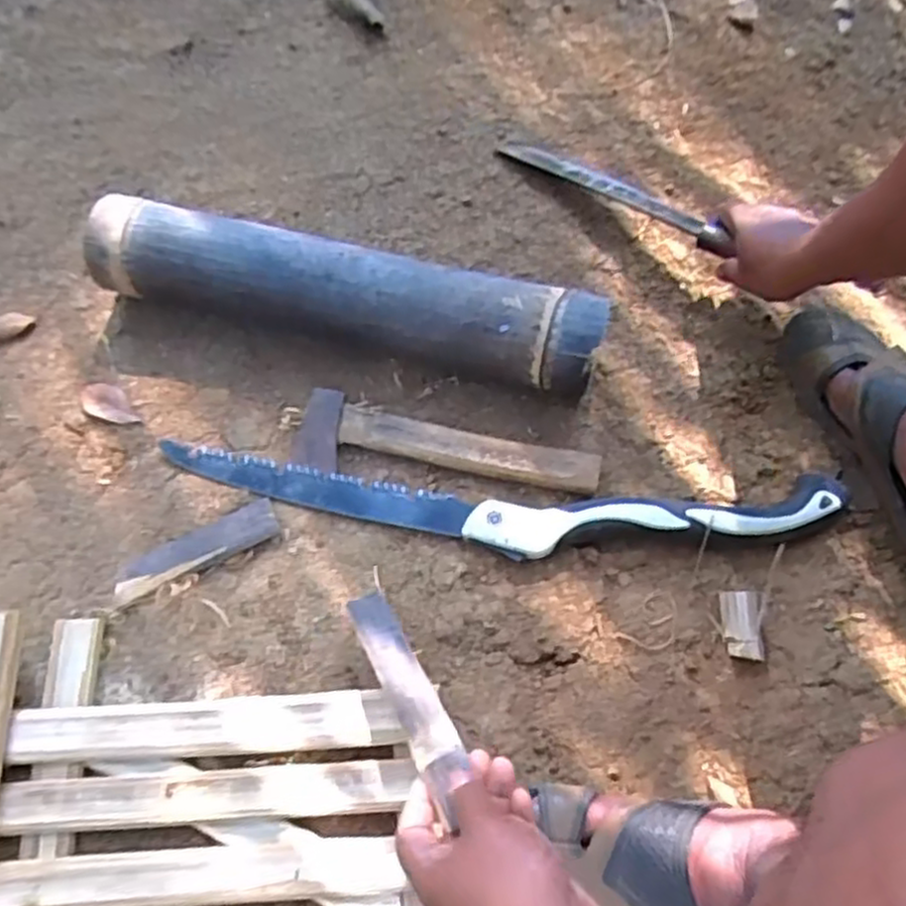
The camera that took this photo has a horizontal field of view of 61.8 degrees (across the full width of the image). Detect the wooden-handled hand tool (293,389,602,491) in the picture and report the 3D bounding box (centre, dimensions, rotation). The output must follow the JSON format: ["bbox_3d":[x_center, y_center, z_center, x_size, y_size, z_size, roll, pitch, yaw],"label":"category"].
[{"bbox_3d":[-0.004,-0.001,0.684,0.269,0.021,0.068,9,66,3],"label":"wooden-handled hand tool"}]

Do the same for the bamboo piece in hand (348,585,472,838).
[{"bbox_3d":[-0.032,0.164,0.531,0.031,0.010,0.172,-25,44,-12],"label":"bamboo piece in hand"}]

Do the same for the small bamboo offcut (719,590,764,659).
[{"bbox_3d":[0.242,0.144,0.636,0.030,0.008,0.055,2,66,-1],"label":"small bamboo offcut"}]

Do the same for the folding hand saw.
[{"bbox_3d":[0.041,0.046,0.661,0.584,0.027,0.082,4,66,0],"label":"folding hand saw"}]

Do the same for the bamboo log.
[{"bbox_3d":[-0.101,-0.140,0.704,0.469,0.094,0.081,14,66,2],"label":"bamboo log"}]

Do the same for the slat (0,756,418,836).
[{"bbox_3d":[-0.177,0.247,0.547,0.288,0.005,0.035,-2,66,-3],"label":"slat"}]

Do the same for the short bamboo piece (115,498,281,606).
[{"bbox_3d":[-0.218,0.081,0.643,0.139,0.016,0.040,-26,69,-13],"label":"short bamboo piece"}]

